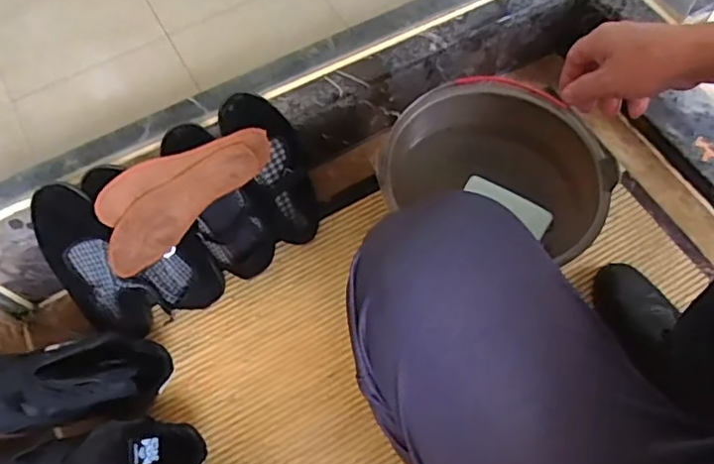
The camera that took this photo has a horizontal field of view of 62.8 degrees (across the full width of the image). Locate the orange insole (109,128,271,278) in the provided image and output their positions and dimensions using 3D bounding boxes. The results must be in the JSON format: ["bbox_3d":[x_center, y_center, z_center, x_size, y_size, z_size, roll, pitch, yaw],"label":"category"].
[{"bbox_3d":[-0.226,-0.048,0.781,0.259,0.079,0.016,-43,35,-5],"label":"orange insole"}]

